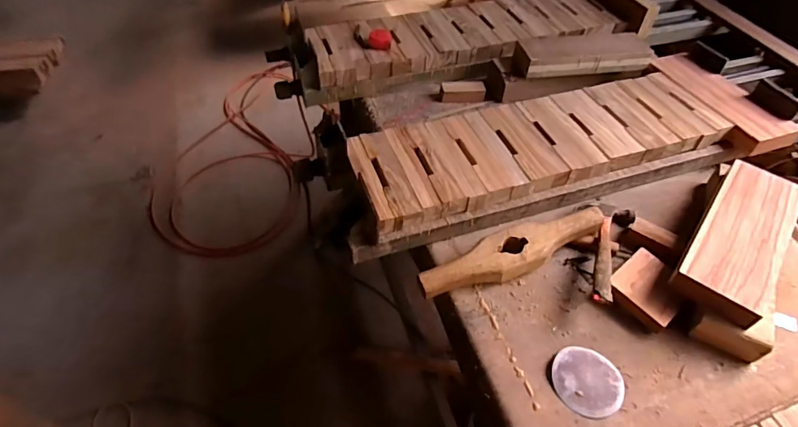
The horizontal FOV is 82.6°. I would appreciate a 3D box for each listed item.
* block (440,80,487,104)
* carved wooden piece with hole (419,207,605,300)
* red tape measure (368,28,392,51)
[{"bbox_3d":[0.178,-0.341,1.262,0.128,0.042,0.053,-4,49,-6],"label":"block"},{"bbox_3d":[0.224,0.072,0.893,0.391,0.071,0.090,-18,51,-17],"label":"carved wooden piece with hole"},{"bbox_3d":[-0.053,-0.486,1.270,0.063,0.035,0.065,1,48,-1],"label":"red tape measure"}]

